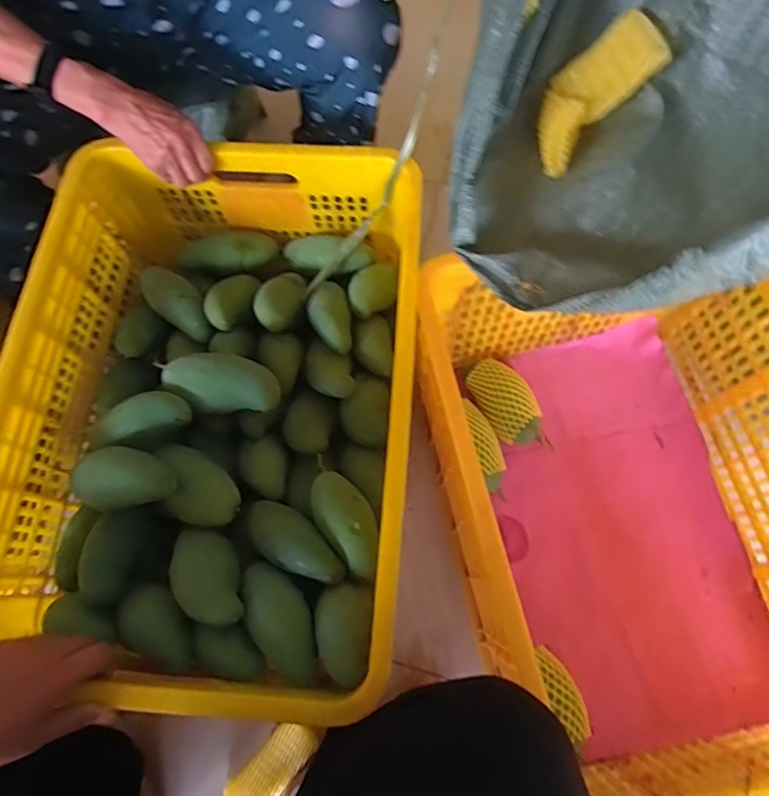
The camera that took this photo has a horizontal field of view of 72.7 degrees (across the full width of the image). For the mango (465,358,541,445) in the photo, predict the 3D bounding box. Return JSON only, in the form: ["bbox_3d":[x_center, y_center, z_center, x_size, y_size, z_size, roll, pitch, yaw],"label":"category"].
[{"bbox_3d":[0.177,0.007,0.779,0.068,0.053,0.133,-26,72,-8],"label":"mango"}]

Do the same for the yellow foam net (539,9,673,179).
[{"bbox_3d":[0.151,-0.223,0.388,0.061,0.027,0.114,41,103,14],"label":"yellow foam net"}]

